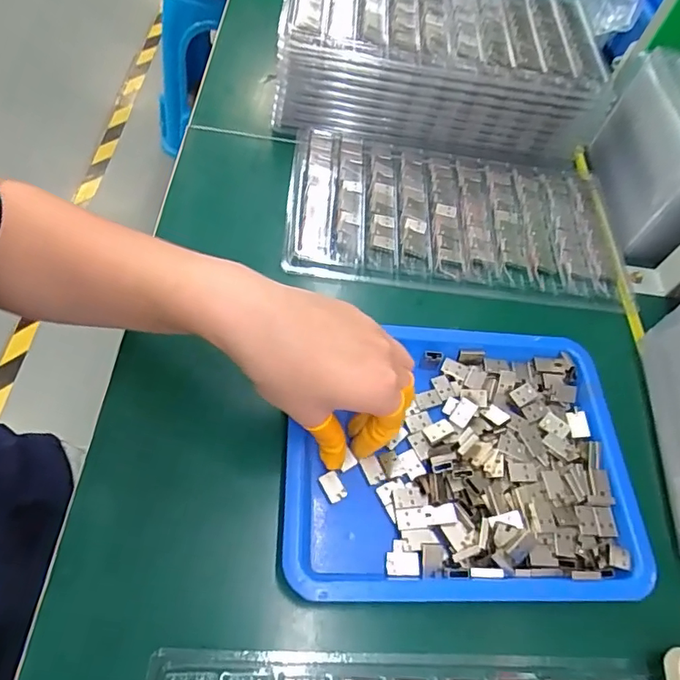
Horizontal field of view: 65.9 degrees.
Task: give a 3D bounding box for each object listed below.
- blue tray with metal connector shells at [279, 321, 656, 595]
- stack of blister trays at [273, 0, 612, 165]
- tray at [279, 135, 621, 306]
[{"bbox_3d":[0.076,0.069,0.331,0.213,0.026,0.169,2,57,-3],"label":"blue tray with metal connector shells"},{"bbox_3d":[0.093,-0.265,0.504,0.297,0.090,0.145,5,58,-4],"label":"stack of blister trays"},{"bbox_3d":[0.098,-0.110,0.461,0.282,0.030,0.167,4,58,-7],"label":"tray"}]

